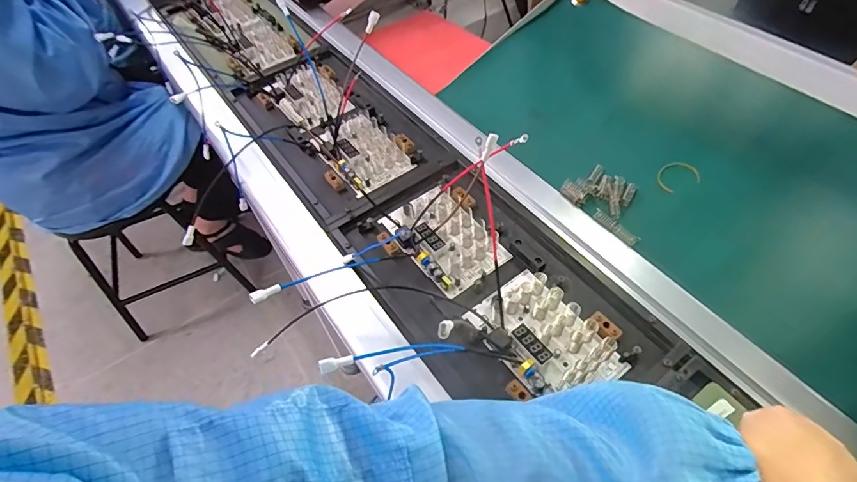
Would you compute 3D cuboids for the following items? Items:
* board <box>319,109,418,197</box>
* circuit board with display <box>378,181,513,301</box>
[{"bbox_3d":[-0.093,-0.123,0.602,0.088,0.020,0.134,-31,58,-19],"label":"board"},{"bbox_3d":[0.018,-0.010,0.503,0.091,0.020,0.133,-33,59,-20],"label":"circuit board with display"}]

